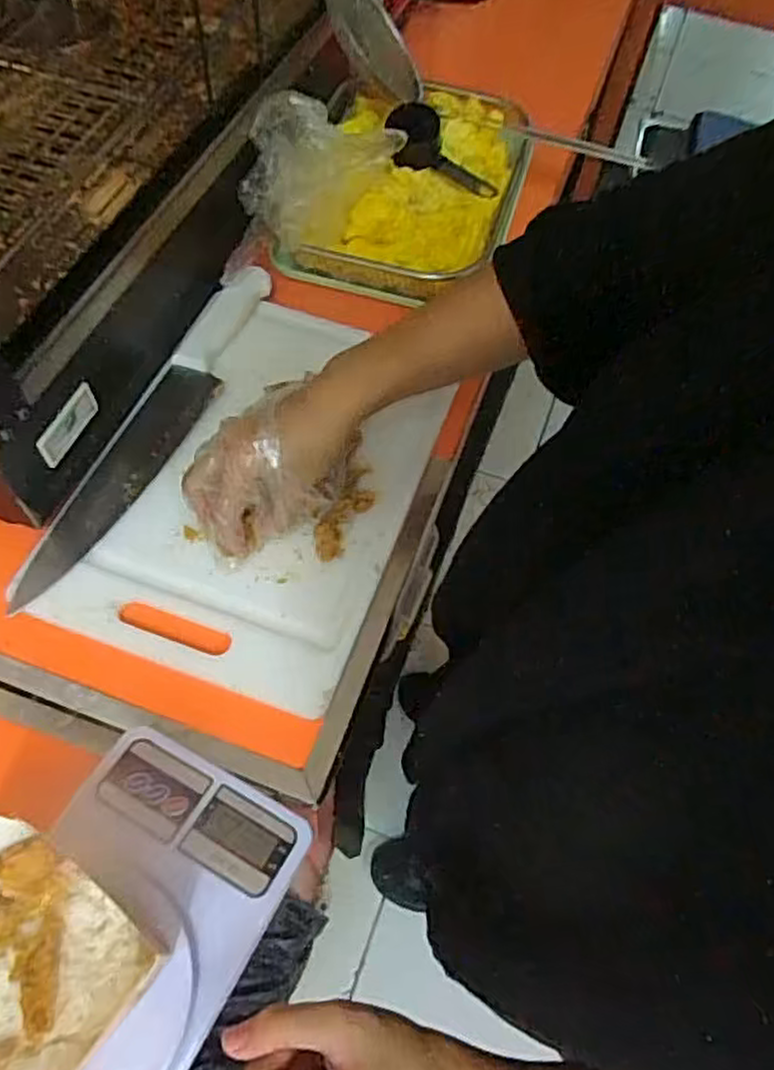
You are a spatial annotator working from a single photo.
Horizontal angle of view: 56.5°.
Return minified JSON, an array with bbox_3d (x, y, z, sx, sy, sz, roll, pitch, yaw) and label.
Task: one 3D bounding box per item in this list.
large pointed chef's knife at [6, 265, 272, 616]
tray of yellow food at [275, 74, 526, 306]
[{"bbox_3d":[-0.183,-0.097,0.588,0.052,0.023,0.357,21,62,9],"label":"large pointed chef's knife"},{"bbox_3d":[0.025,-0.349,0.717,0.211,0.072,0.295,12,61,4],"label":"tray of yellow food"}]

